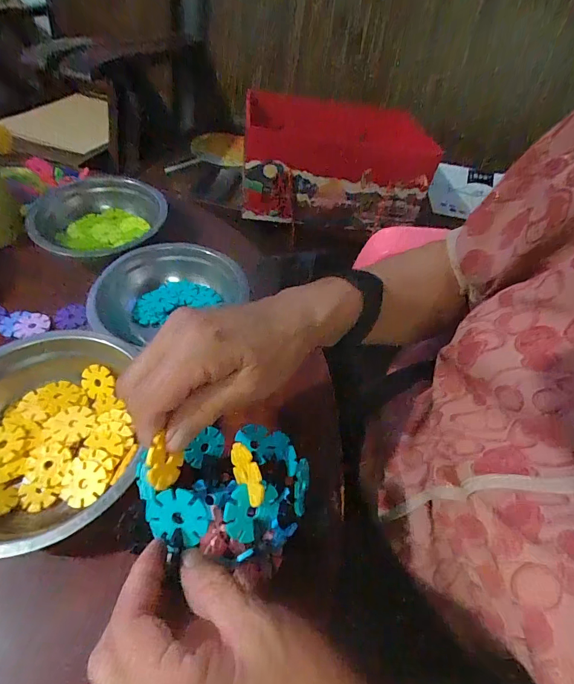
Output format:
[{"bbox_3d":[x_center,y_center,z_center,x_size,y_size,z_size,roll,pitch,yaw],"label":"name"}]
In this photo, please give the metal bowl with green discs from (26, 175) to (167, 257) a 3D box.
[{"bbox_3d":[-0.212,-0.140,0.441,0.133,0.040,0.138,3,54,-4],"label":"metal bowl with green discs"}]

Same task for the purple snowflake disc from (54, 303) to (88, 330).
[{"bbox_3d":[-0.222,-0.027,0.389,0.029,0.004,0.031,2,64,-3],"label":"purple snowflake disc"}]

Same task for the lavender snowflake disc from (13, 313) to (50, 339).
[{"bbox_3d":[-0.254,-0.018,0.376,0.033,0.004,0.031,3,54,-4],"label":"lavender snowflake disc"}]

